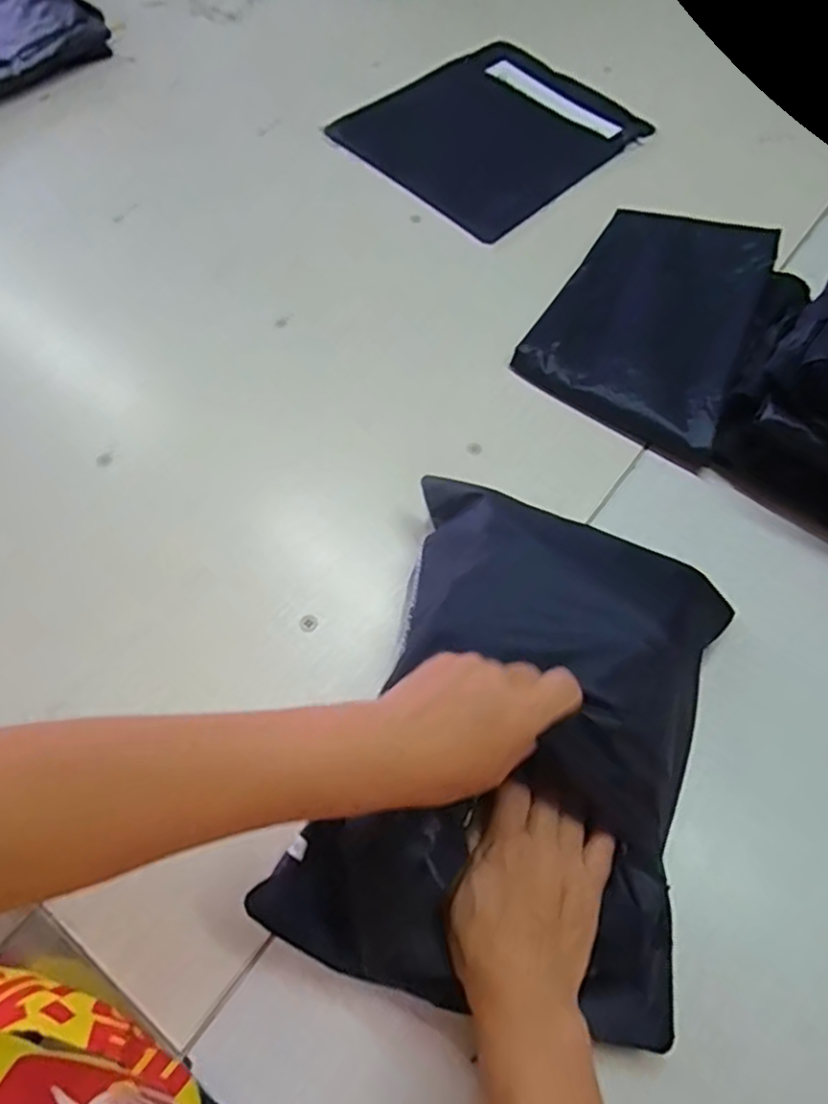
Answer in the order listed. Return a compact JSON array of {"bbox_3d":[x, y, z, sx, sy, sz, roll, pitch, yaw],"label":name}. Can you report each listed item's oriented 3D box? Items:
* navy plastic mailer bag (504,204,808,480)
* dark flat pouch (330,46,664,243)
[{"bbox_3d":[0.251,-0.237,0.660,0.207,0.041,0.272,31,64,12],"label":"navy plastic mailer bag"},{"bbox_3d":[0.107,-0.544,0.843,0.280,0.017,0.343,42,67,17],"label":"dark flat pouch"}]

